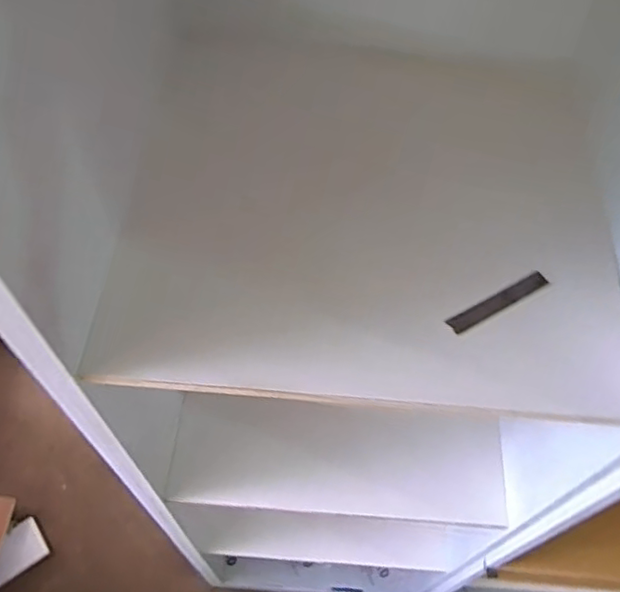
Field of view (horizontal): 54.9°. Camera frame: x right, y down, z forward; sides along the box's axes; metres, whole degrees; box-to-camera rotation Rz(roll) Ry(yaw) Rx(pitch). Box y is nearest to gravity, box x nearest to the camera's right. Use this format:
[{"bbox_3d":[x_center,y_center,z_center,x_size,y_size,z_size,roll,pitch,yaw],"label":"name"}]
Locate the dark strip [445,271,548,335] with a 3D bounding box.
[{"bbox_3d":[0.203,0.006,0.643,0.129,0.009,0.018,-27,62,-17],"label":"dark strip"}]

